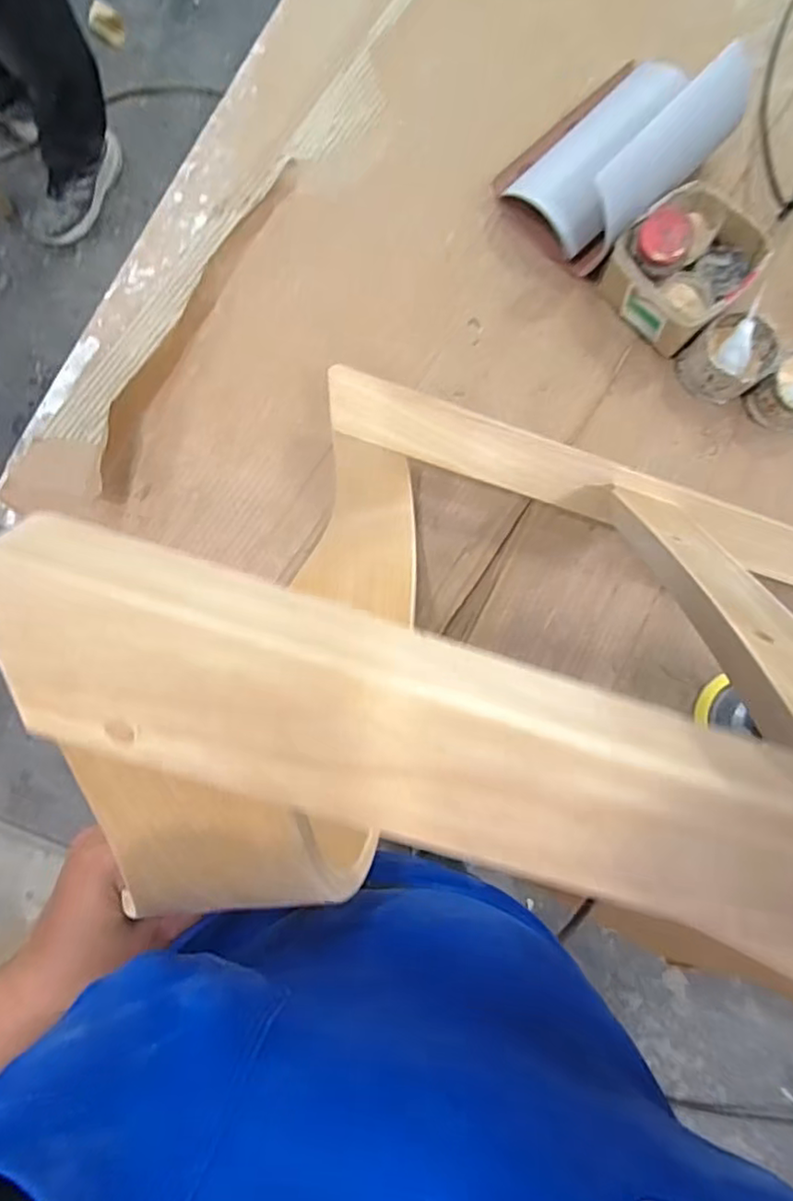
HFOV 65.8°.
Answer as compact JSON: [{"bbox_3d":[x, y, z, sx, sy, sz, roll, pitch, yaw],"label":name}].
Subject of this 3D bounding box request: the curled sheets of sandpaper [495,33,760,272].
[{"bbox_3d":[0.250,-0.510,0.676,0.233,0.122,0.163,-44,85,-5],"label":"curled sheets of sandpaper"}]

